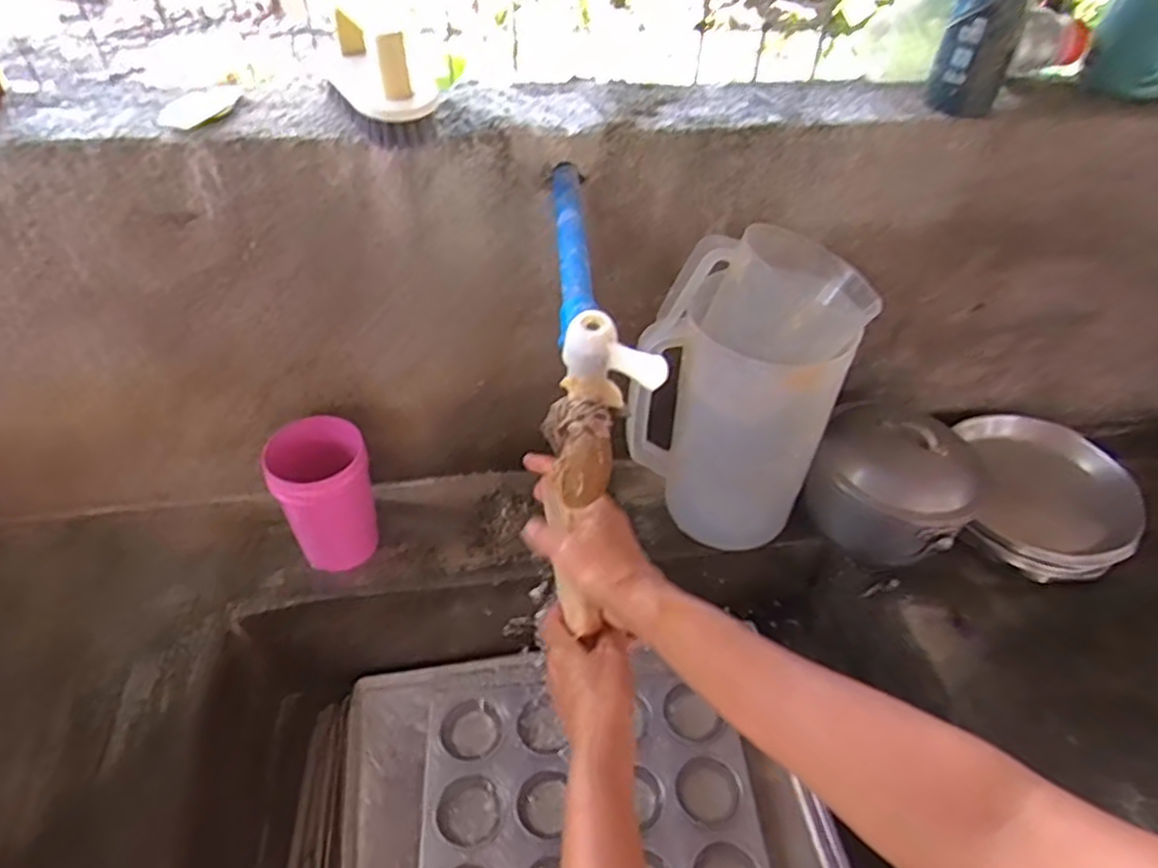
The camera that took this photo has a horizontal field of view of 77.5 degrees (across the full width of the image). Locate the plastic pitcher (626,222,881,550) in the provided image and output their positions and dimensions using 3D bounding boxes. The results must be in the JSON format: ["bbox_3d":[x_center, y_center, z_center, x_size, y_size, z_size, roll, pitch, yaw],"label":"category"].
[{"bbox_3d":[0.160,-0.042,0.704,0.167,0.296,0.155,24,50,19],"label":"plastic pitcher"}]

